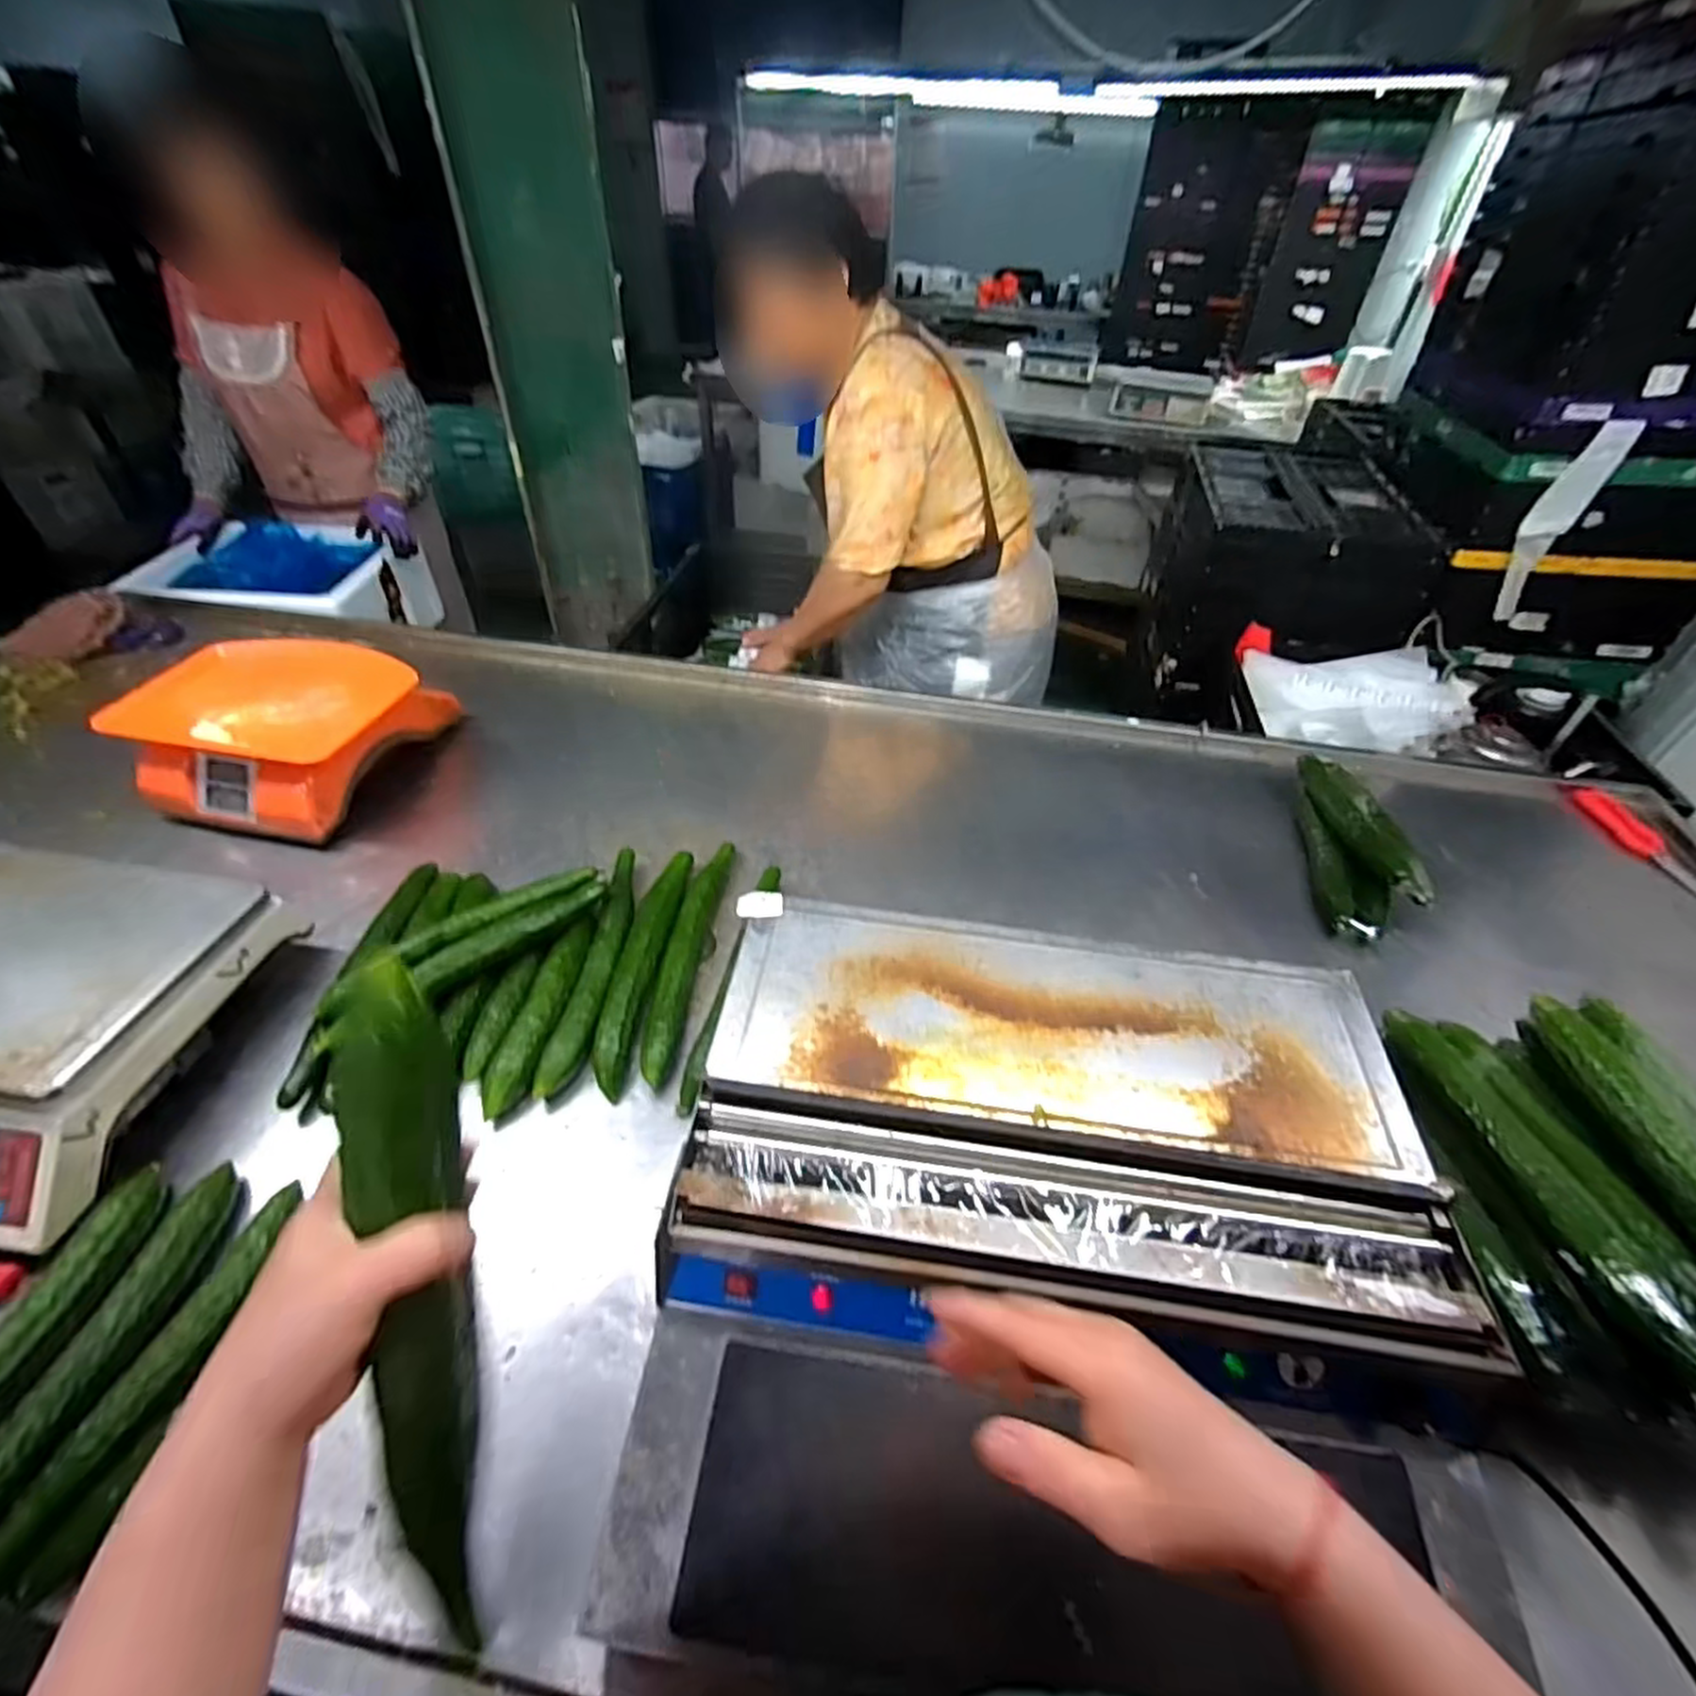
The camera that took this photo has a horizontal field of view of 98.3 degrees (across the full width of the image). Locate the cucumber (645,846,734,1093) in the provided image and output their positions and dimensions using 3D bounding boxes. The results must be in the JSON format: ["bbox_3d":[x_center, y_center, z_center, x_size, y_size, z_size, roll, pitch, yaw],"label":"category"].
[{"bbox_3d":[-0.168,0.112,0.780,0.037,0.046,0.310,6,43,2],"label":"cucumber"}]

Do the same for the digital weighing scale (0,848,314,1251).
[{"bbox_3d":[-0.742,0.146,0.640,0.337,0.113,0.313,6,43,2],"label":"digital weighing scale"}]

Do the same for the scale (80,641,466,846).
[{"bbox_3d":[-0.737,-0.160,0.960,0.275,0.136,0.264,11,43,7],"label":"scale"}]

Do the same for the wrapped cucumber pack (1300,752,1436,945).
[{"bbox_3d":[0.620,-0.002,0.898,0.090,0.090,0.264,11,43,8],"label":"wrapped cucumber pack"}]

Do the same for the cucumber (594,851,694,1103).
[{"bbox_3d":[-0.212,0.118,0.777,0.041,0.045,0.296,6,43,2],"label":"cucumber"}]

